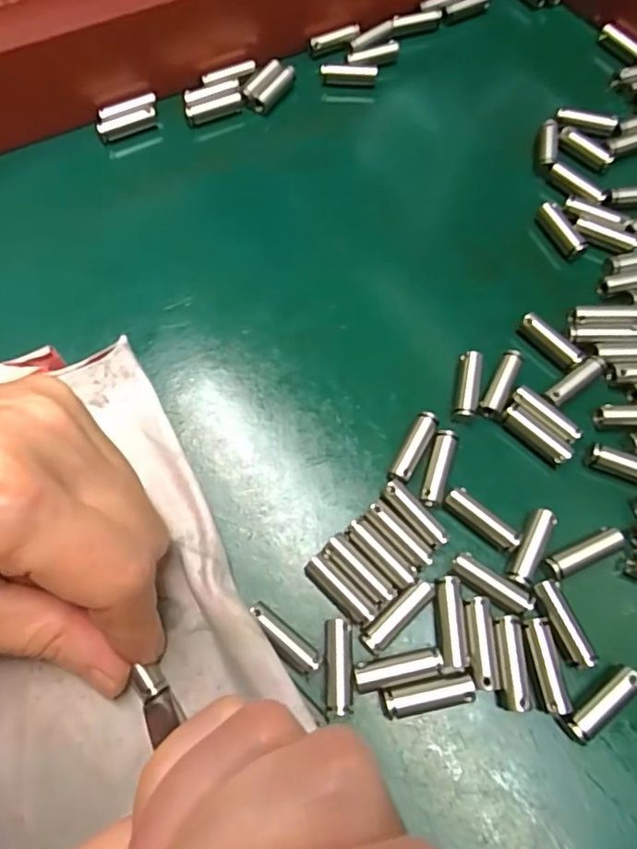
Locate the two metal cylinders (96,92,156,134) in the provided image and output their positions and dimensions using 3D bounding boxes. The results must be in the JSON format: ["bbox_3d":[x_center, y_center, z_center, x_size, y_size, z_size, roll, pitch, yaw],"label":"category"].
[{"bbox_3d":[-0.081,-0.132,0.237,0.028,0.010,0.011,-30,73,-11],"label":"two metal cylinders"}]

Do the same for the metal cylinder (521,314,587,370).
[{"bbox_3d":[0.082,-0.030,0.195,0.006,0.005,0.024,-40,75,-13],"label":"metal cylinder"}]

